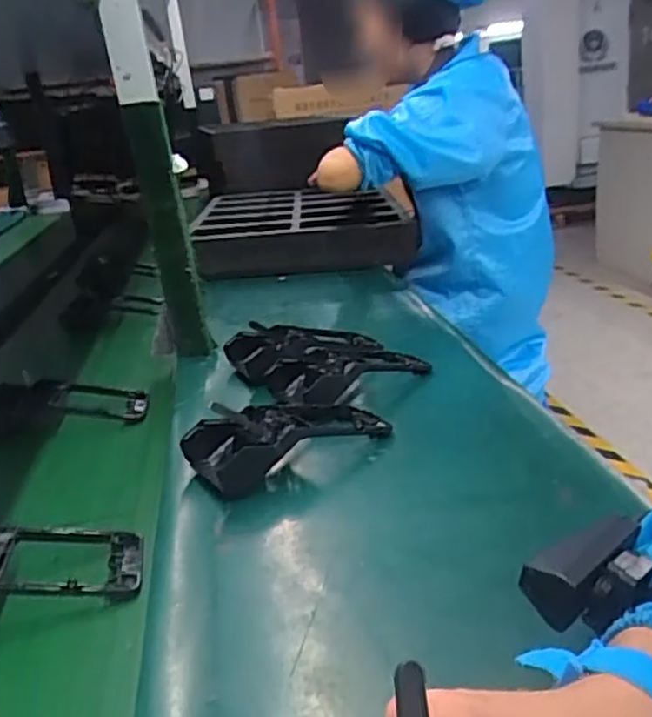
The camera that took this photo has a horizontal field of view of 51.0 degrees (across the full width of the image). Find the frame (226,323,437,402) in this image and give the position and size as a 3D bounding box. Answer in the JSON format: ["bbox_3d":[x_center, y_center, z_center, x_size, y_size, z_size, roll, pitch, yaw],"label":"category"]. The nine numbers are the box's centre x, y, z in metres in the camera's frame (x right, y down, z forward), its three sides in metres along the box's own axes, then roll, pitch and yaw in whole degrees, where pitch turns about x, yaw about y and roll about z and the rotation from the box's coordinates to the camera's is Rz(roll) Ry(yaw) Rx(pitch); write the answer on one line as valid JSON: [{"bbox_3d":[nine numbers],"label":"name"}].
[{"bbox_3d":[-0.002,-0.005,0.796,0.180,0.050,0.203,-20,25,-30],"label":"frame"}]

